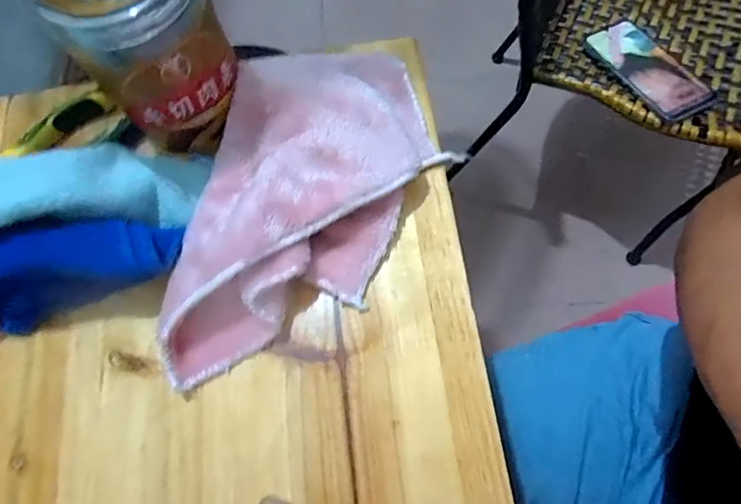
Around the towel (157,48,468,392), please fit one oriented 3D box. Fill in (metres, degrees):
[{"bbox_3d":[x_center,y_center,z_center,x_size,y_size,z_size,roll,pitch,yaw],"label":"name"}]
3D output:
[{"bbox_3d":[-0.050,-0.035,0.313,0.139,0.041,0.255,31,74,13],"label":"towel"}]

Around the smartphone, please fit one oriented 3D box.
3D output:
[{"bbox_3d":[0.351,-0.233,0.616,0.081,0.012,0.160,-27,65,-10],"label":"smartphone"}]

